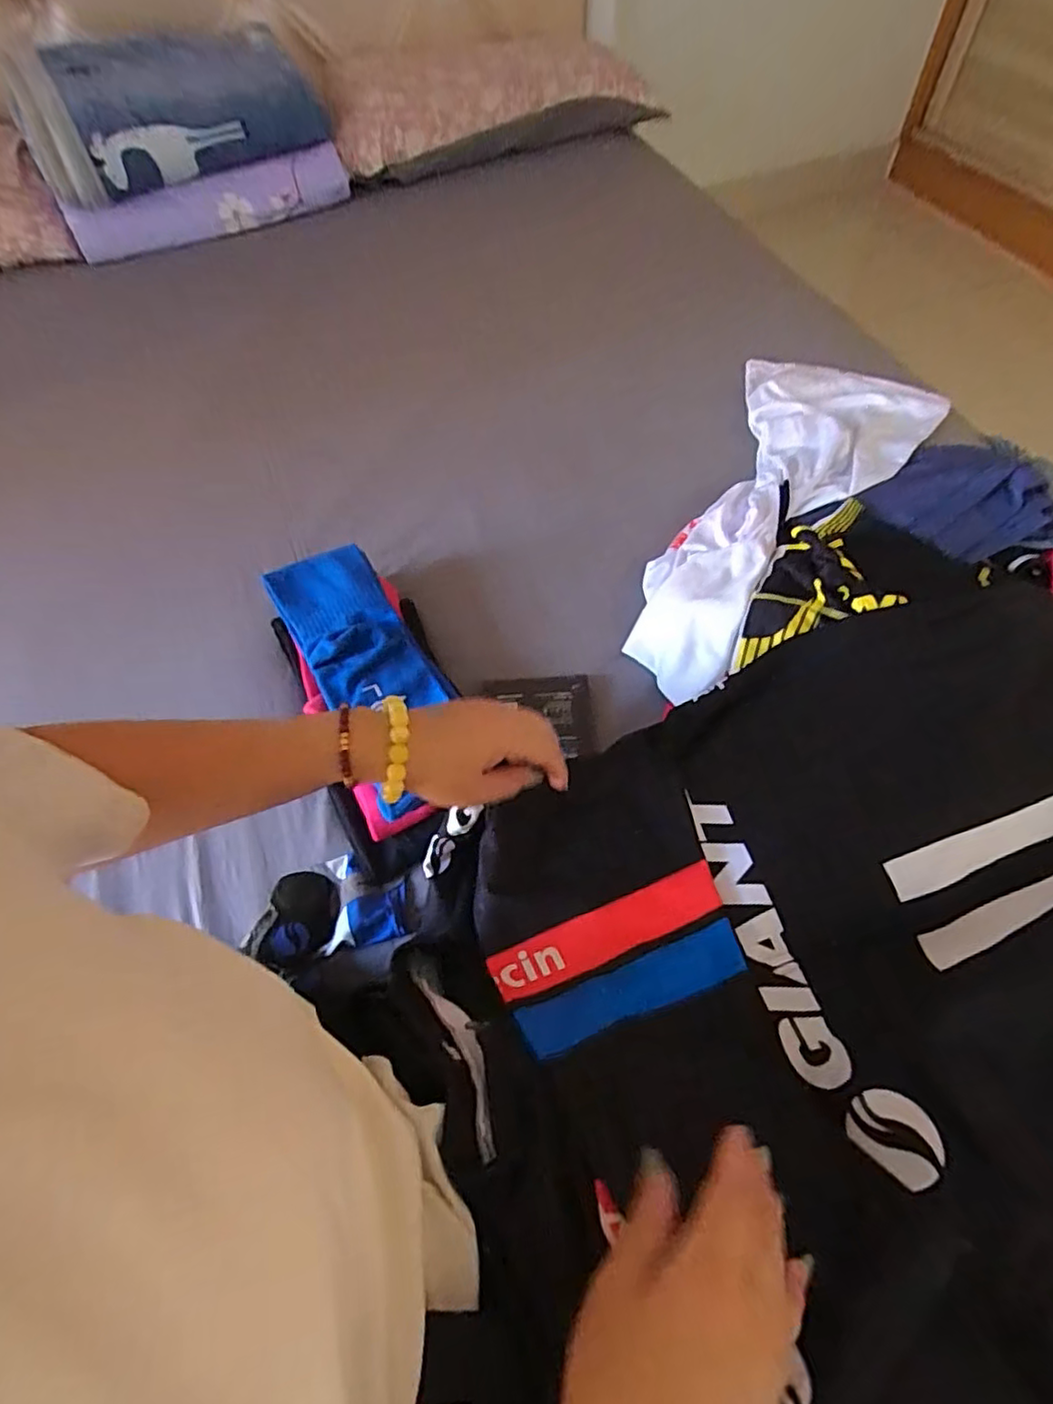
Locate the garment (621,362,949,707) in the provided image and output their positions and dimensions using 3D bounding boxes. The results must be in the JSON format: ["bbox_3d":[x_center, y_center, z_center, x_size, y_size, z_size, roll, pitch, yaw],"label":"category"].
[{"bbox_3d":[0.259,-0.244,0.721,0.229,0.044,0.572,34,67,21],"label":"garment"}]

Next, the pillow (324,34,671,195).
[{"bbox_3d":[-0.088,-1.190,1.241,0.598,0.128,0.492,-17,60,-6],"label":"pillow"}]

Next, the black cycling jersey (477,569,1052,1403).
[{"bbox_3d":[0.261,0.145,0.443,0.551,0.108,0.430,-21,61,-9],"label":"black cycling jersey"}]

